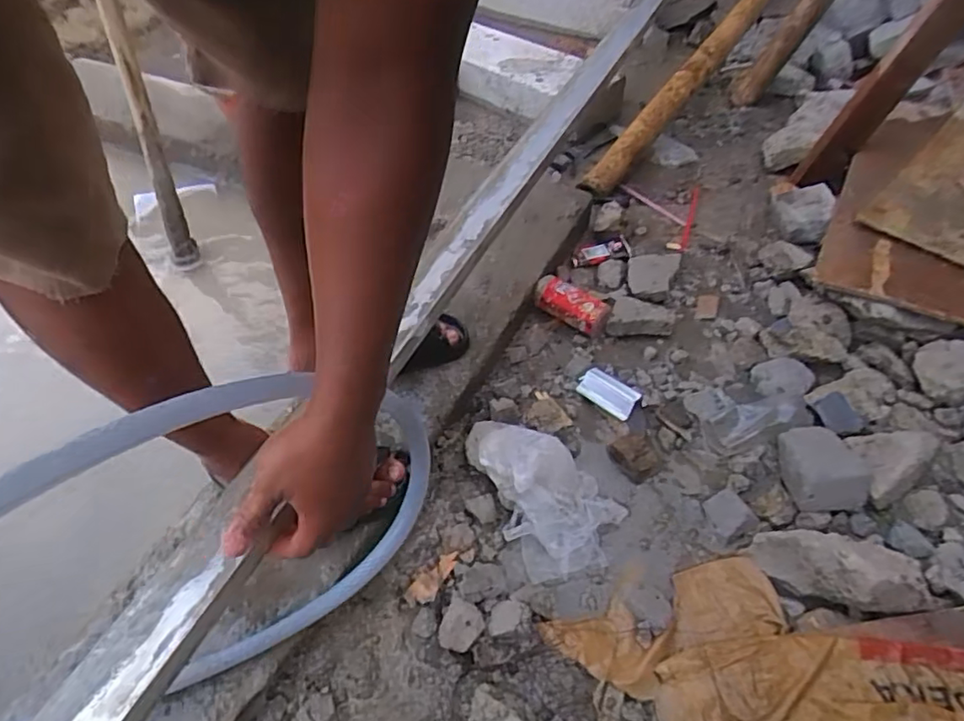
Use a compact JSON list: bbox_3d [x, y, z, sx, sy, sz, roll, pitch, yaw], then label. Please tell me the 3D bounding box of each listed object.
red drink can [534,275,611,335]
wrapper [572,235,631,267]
[{"bbox_3d":[0.143,-0.087,0.976,0.120,0.049,0.054,29,56,23],"label":"red drink can"},{"bbox_3d":[0.219,-0.205,1.128,0.110,0.013,0.061,-8,50,-6],"label":"wrapper"}]

